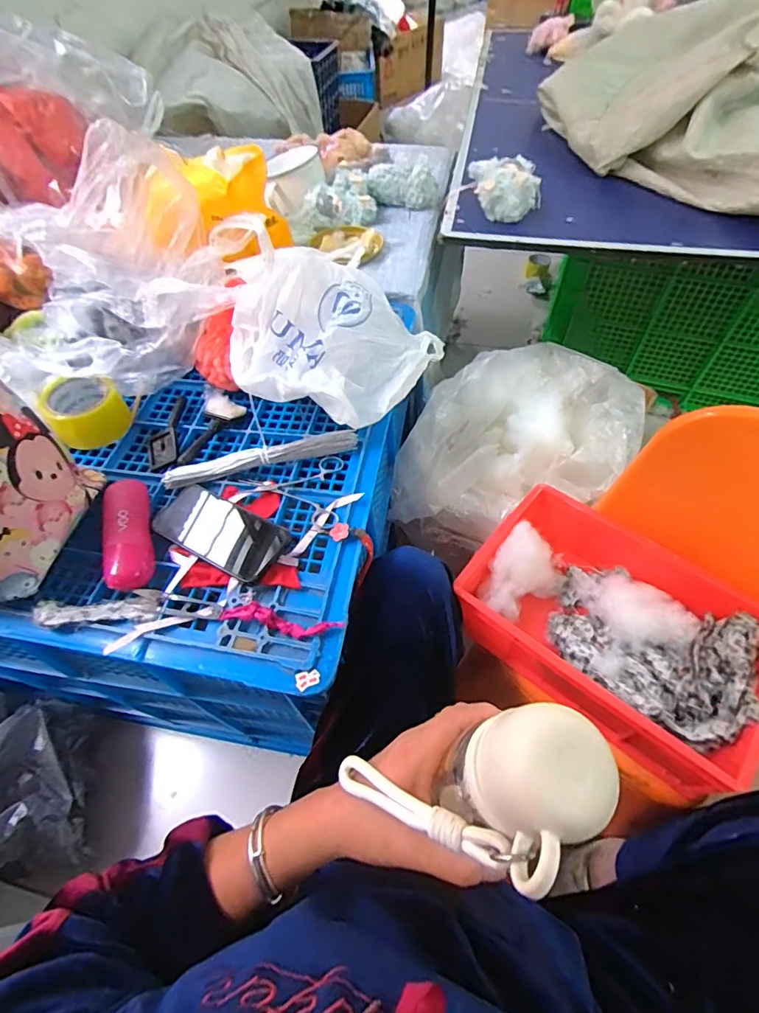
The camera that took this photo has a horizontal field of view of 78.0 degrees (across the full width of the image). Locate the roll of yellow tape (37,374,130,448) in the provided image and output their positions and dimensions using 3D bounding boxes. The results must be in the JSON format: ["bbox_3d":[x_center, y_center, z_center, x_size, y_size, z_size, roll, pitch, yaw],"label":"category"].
[{"bbox_3d":[-0.415,-0.141,0.669,0.096,0.064,0.107,-23,58,-13],"label":"roll of yellow tape"}]

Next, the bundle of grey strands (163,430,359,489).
[{"bbox_3d":[-0.156,-0.066,0.630,0.254,0.023,0.028,-14,56,-7],"label":"bundle of grey strands"}]

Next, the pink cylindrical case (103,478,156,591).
[{"bbox_3d":[-0.297,0.034,0.564,0.059,0.046,0.149,-13,56,-7],"label":"pink cylindrical case"}]

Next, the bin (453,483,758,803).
[{"bbox_3d":[0.313,0.147,0.637,0.359,0.096,0.259,34,63,23],"label":"bin"}]

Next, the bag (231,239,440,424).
[{"bbox_3d":[-0.067,-0.249,0.650,0.241,0.138,0.285,25,60,18],"label":"bag"}]

